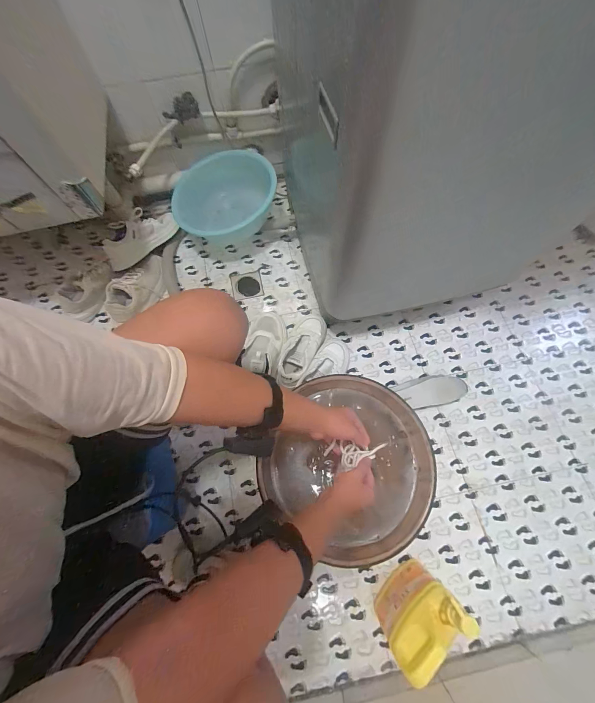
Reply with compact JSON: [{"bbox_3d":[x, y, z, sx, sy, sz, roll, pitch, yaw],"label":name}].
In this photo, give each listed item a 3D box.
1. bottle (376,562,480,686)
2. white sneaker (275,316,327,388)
[{"bbox_3d":[0.223,0.506,0.557,0.146,0.253,0.067,-40,75,-11],"label":"bottle"},{"bbox_3d":[0.009,-0.001,0.832,0.090,0.099,0.234,25,74,9],"label":"white sneaker"}]

